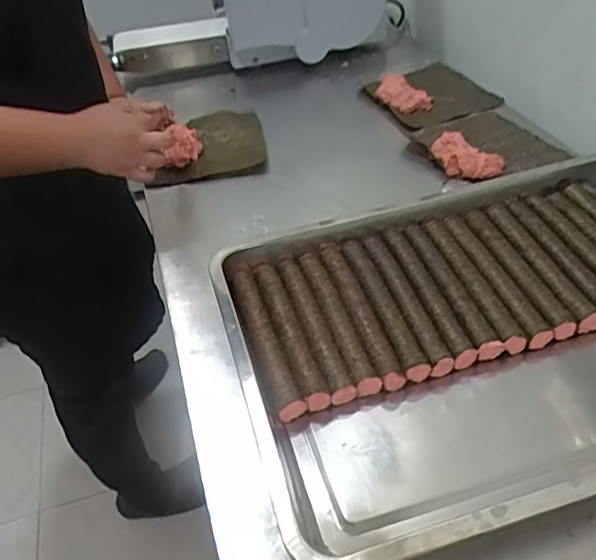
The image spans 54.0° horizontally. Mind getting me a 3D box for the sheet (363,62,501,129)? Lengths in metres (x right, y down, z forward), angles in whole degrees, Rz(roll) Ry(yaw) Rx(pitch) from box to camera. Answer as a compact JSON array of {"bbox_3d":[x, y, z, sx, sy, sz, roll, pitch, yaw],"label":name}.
[{"bbox_3d":[0.216,-0.314,0.959,0.150,0.030,0.179,-25,44,-18],"label":"sheet"}]

